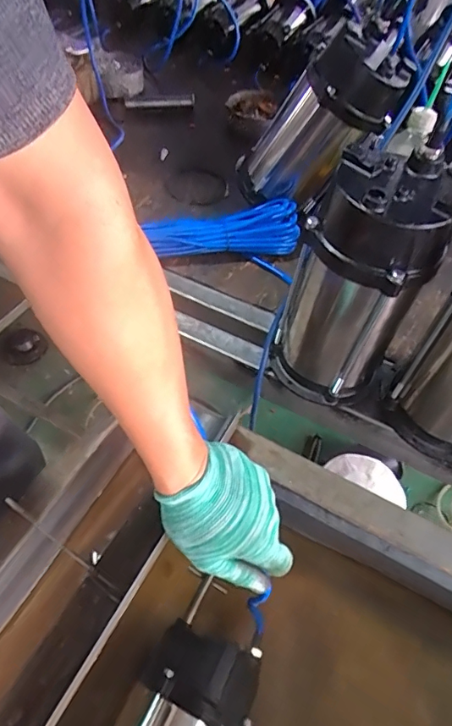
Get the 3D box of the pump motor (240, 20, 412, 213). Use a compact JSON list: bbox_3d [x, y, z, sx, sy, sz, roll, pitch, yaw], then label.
[{"bbox_3d":[0.131,-0.337,0.695,0.131,0.262,0.137,48,58,-3],"label":"pump motor"}]

